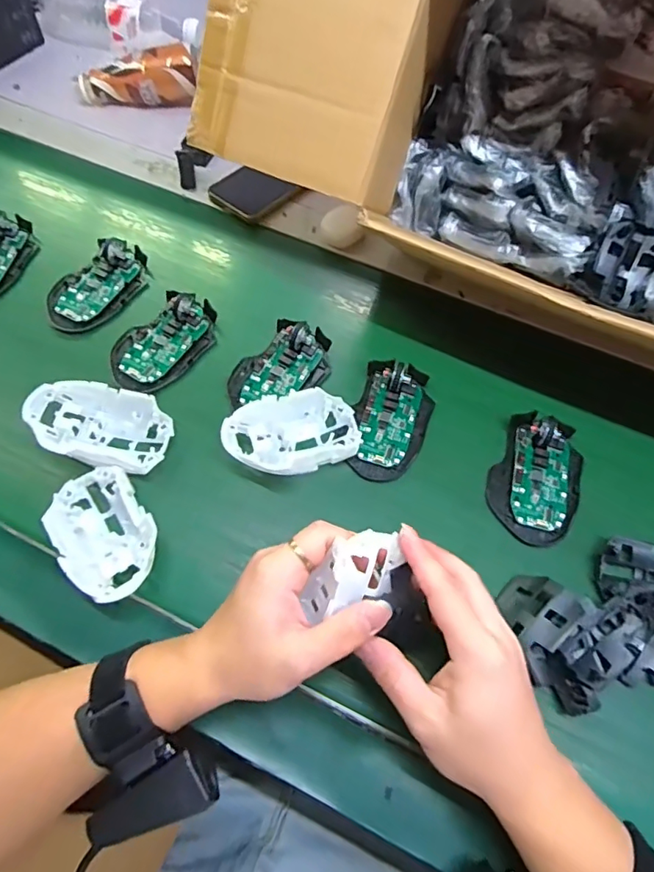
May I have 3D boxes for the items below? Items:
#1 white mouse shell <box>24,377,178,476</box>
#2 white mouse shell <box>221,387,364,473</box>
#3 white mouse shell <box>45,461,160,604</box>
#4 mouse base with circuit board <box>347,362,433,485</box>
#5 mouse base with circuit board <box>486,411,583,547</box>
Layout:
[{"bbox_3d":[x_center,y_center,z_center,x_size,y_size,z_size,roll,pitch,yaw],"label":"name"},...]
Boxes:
[{"bbox_3d":[-0.193,-0.008,0.441,0.115,0.034,0.070,13,69,-10],"label":"white mouse shell"},{"bbox_3d":[-0.029,-0.004,0.437,0.111,0.029,0.070,-20,64,-14],"label":"white mouse shell"},{"bbox_3d":[-0.172,0.076,0.399,0.068,0.030,0.113,-30,67,-18],"label":"white mouse shell"},{"bbox_3d":[0.057,-0.017,0.457,0.066,0.034,0.110,19,62,8],"label":"mouse base with circuit board"},{"bbox_3d":[0.181,0.033,0.439,0.072,0.032,0.112,24,62,10],"label":"mouse base with circuit board"}]

